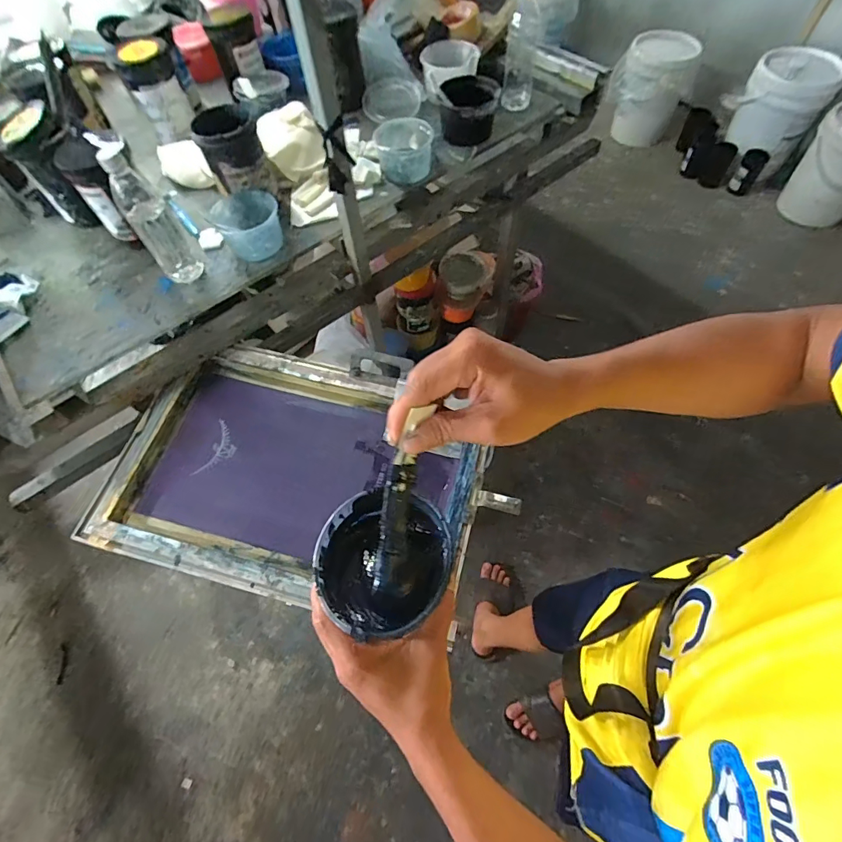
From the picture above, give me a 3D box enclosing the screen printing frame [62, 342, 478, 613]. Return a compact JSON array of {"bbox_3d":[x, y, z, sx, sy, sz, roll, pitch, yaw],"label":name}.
[{"bbox_3d":[-0.201,0.081,0.745,0.585,0.050,0.393,13,64,9],"label":"screen printing frame"}]

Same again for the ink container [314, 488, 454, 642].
[{"bbox_3d":[-0.028,0.127,0.383,0.124,0.073,0.124,4,47,-1],"label":"ink container"}]

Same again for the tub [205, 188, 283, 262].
[{"bbox_3d":[-0.313,-0.356,0.809,0.118,0.061,0.110,-1,63,3],"label":"tub"}]

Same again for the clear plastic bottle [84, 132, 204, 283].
[{"bbox_3d":[-0.434,-0.325,0.713,0.061,0.228,0.057,-35,66,-13],"label":"clear plastic bottle"}]

